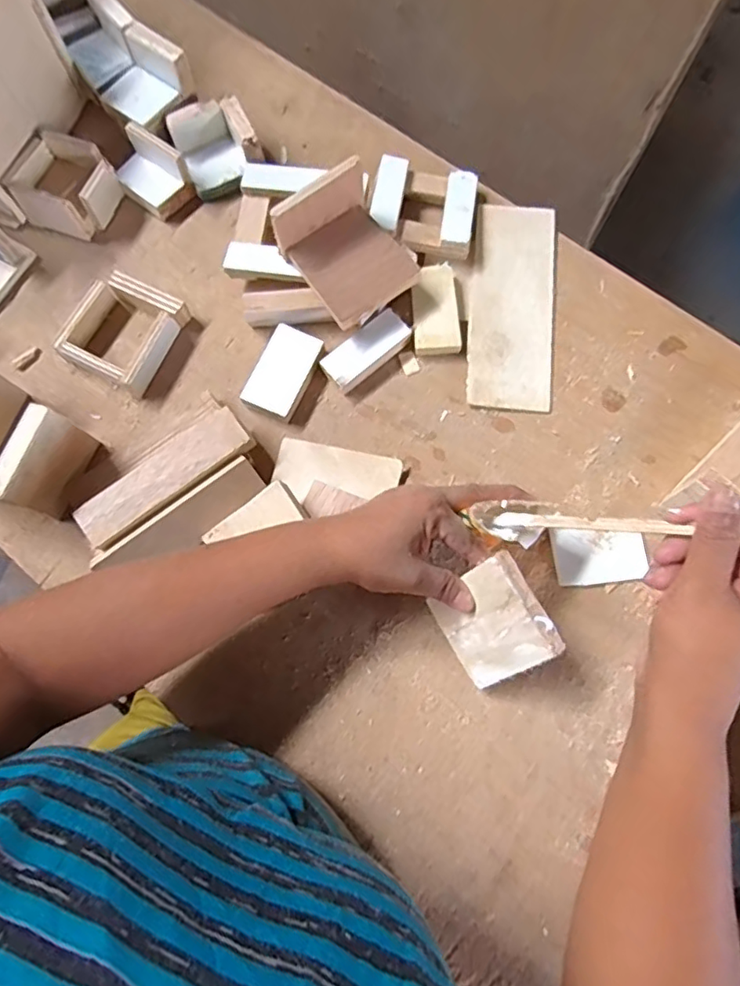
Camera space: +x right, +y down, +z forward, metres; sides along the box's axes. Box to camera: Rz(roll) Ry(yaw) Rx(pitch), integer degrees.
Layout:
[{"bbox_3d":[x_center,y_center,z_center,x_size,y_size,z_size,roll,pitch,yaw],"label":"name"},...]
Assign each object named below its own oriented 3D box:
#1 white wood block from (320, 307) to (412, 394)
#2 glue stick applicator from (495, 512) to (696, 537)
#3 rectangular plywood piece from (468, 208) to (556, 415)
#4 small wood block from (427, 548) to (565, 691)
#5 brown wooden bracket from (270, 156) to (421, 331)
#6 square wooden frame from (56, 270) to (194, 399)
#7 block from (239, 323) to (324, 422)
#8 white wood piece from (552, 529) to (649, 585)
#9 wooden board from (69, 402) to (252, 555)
[{"bbox_3d":[-0.004,-0.121,0.503,0.076,0.022,0.033,-37,77,-7],"label":"white wood block"},{"bbox_3d":[0.155,0.020,0.347,0.180,0.008,0.009,1,71,44],"label":"glue stick applicator"},{"bbox_3d":[0.127,-0.167,0.524,0.073,0.008,0.197,5,76,3],"label":"rectangular plywood piece"},{"bbox_3d":[0.086,0.093,0.420,0.013,0.078,0.076,-15,70,-45],"label":"small wood block"},{"bbox_3d":[-0.017,-0.199,0.474,0.081,0.059,0.089,-38,76,-9],"label":"brown wooden bracket"},{"bbox_3d":[-0.216,-0.143,0.518,0.078,0.028,0.089,25,78,8],"label":"square wooden frame"},{"bbox_3d":[-0.074,-0.104,0.509,0.047,0.019,0.078,25,78,8],"label":"block"},{"bbox_3d":[0.180,0.049,0.464,0.070,0.006,0.043,-4,75,1],"label":"white wood piece"},{"bbox_3d":[-0.163,-0.012,0.463,0.144,0.010,0.041,-36,82,-7],"label":"wooden board"}]

